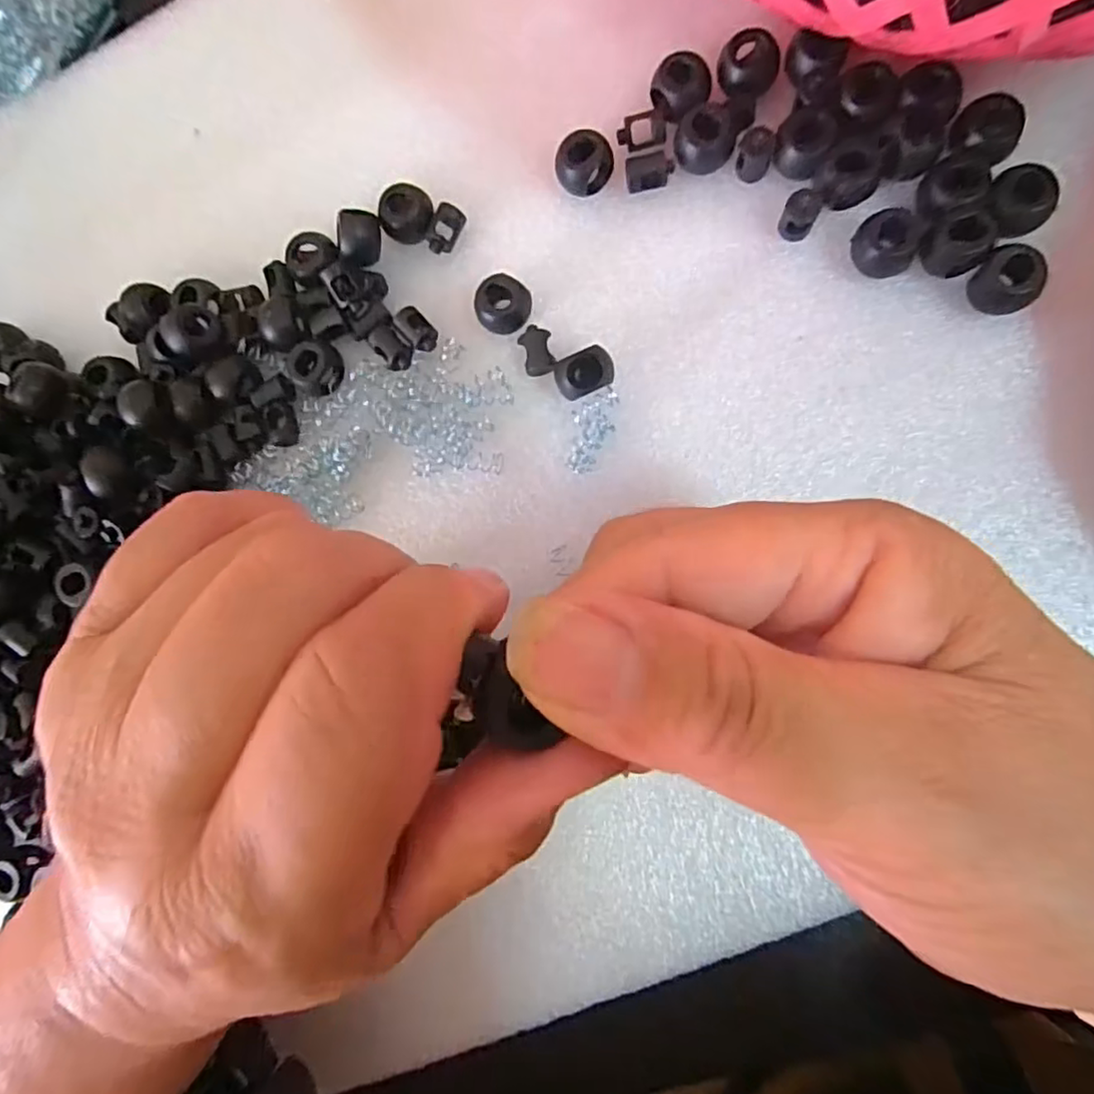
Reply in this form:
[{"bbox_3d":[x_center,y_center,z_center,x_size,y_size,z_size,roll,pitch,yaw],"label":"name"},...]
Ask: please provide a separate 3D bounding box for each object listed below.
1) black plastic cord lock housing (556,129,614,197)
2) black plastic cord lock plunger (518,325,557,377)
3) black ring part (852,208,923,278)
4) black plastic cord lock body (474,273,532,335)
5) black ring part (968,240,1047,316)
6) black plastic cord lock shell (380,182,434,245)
[{"bbox_3d":[0.012,-0.120,0.197,0.018,0.012,0.014,-18,84,9],"label":"black plastic cord lock housing"},{"bbox_3d":[-0.003,-0.062,0.198,0.010,0.007,0.015,-10,86,10],"label":"black plastic cord lock plunger"},{"bbox_3d":[0.097,-0.087,0.181,0.017,0.012,0.015,31,93,10],"label":"black ring part"},{"bbox_3d":[-0.014,-0.076,0.198,0.017,0.011,0.015,-42,81,6],"label":"black plastic cord lock body"},{"bbox_3d":[0.126,-0.073,0.173,0.016,0.015,0.017,0,87,10],"label":"black ring part"},{"bbox_3d":[-0.045,-0.109,0.206,0.017,0.010,0.015,-4,87,10],"label":"black plastic cord lock shell"}]

